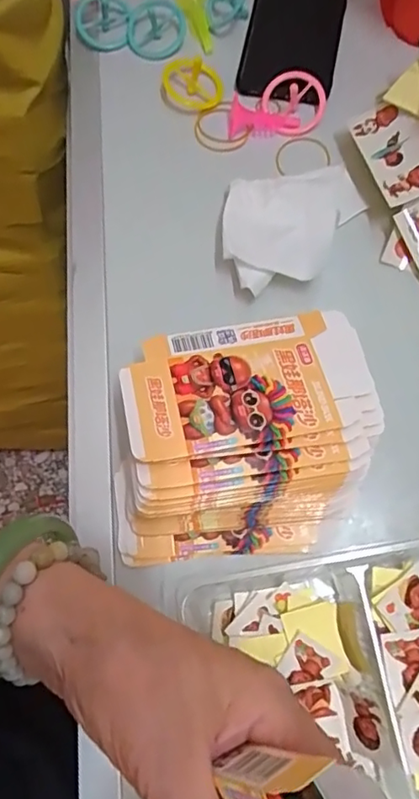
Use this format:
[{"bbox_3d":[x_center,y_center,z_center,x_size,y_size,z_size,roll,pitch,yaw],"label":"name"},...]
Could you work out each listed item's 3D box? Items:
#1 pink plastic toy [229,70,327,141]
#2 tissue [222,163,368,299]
[{"bbox_3d":[0.054,-0.231,0.439,0.077,0.024,0.041,-2,73,1],"label":"pink plastic toy"},{"bbox_3d":[0.061,-0.128,0.400,0.108,0.023,0.086,-16,73,-3],"label":"tissue"}]

